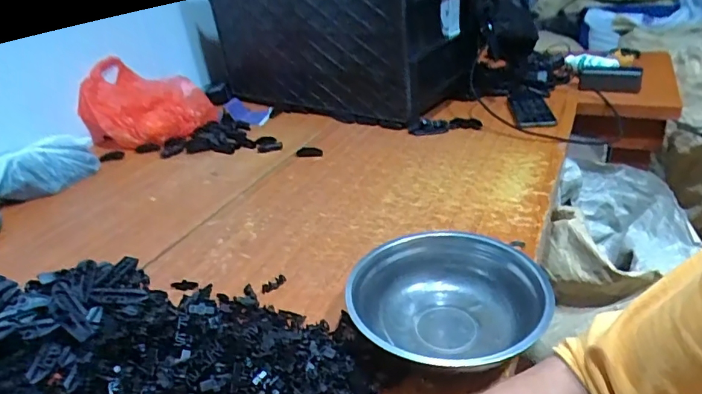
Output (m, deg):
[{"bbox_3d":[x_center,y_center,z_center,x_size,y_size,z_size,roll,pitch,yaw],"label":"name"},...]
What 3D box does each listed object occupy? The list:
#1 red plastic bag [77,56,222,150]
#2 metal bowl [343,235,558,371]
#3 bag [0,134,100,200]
[{"bbox_3d":[-0.484,-0.235,1.154,0.285,0.156,0.284,-20,32,-24],"label":"red plastic bag"},{"bbox_3d":[0.100,0.117,0.516,0.190,0.061,0.200,-5,29,3],"label":"metal bowl"},{"bbox_3d":[-0.599,-0.057,0.939,0.108,0.079,0.220,21,39,40],"label":"bag"}]

